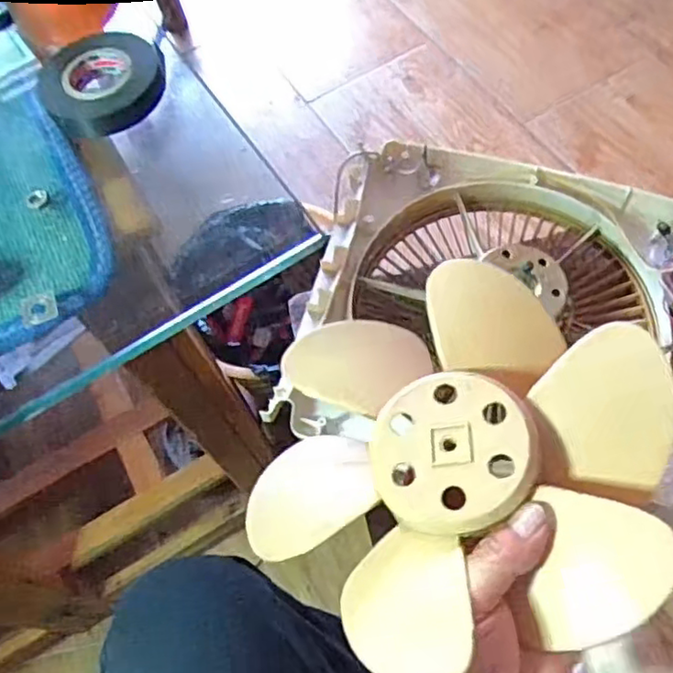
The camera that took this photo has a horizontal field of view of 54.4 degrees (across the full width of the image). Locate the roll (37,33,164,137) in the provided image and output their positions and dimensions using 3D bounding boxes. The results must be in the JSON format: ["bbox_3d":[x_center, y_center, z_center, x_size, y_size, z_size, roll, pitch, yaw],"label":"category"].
[{"bbox_3d":[-0.135,-0.148,0.384,0.068,0.023,0.064,-3,62,6],"label":"roll"}]

